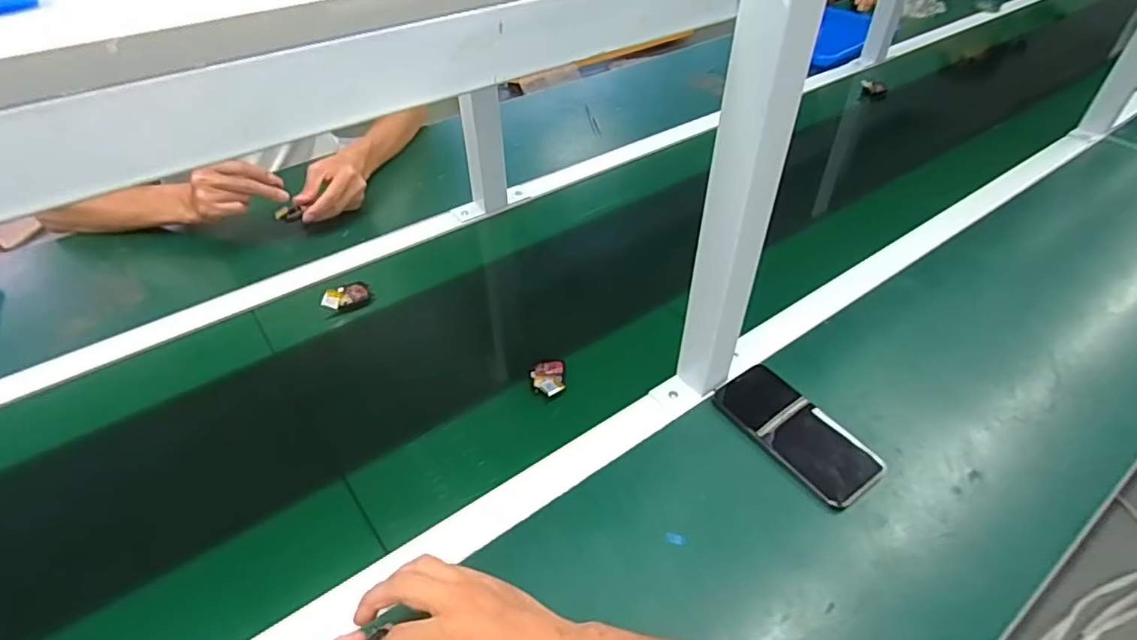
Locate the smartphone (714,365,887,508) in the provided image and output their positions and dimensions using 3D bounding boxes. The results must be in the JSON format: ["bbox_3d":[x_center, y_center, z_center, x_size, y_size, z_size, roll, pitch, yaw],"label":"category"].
[{"bbox_3d":[0.228,0.106,0.592,0.084,0.010,0.162,-26,49,-24],"label":"smartphone"}]

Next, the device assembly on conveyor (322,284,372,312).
[{"bbox_3d":[-0.278,-0.029,0.739,0.055,0.019,0.034,-23,48,-22],"label":"device assembly on conveyor"}]

